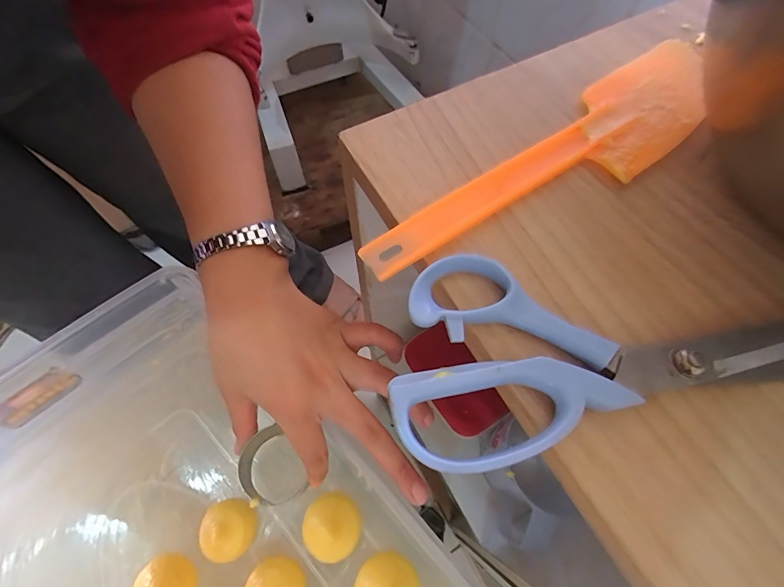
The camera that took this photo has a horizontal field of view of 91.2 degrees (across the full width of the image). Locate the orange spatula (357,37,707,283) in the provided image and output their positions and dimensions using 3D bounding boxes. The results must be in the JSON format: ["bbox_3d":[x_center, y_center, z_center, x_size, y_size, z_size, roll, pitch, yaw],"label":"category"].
[{"bbox_3d":[0.090,-0.067,0.193,0.227,0.016,0.053,-36,70,-16],"label":"orange spatula"}]

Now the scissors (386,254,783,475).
[{"bbox_3d":[0.091,0.019,0.154,0.180,0.014,0.081,-5,64,-3],"label":"scissors"}]

